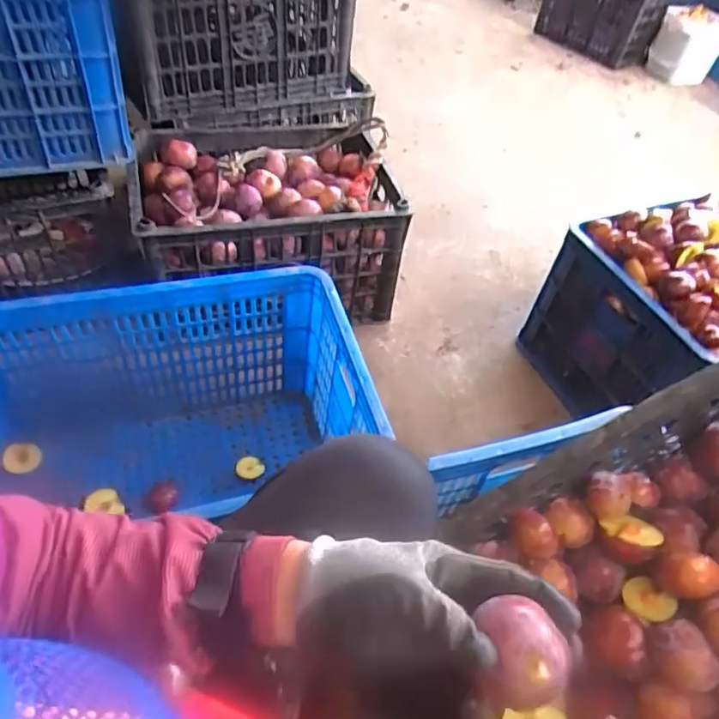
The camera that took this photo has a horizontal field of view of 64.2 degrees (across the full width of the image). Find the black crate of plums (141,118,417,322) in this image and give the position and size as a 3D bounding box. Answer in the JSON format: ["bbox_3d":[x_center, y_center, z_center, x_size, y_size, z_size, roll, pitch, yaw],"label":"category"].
[{"bbox_3d":[-0.183,-0.271,1.171,0.491,0.270,0.364,-11,51,-16],"label":"black crate of plums"}]

